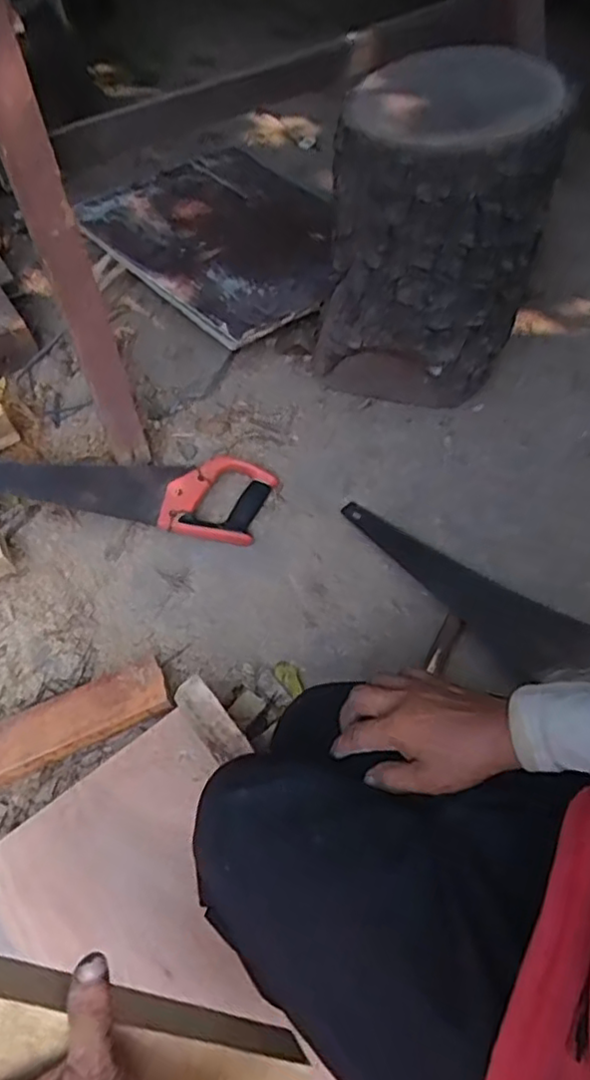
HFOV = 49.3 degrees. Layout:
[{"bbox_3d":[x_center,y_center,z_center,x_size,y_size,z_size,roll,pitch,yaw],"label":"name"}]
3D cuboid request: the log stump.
[{"bbox_3d":[0.181,-0.387,0.883,0.267,0.388,0.233,9,61,9],"label":"log stump"}]

